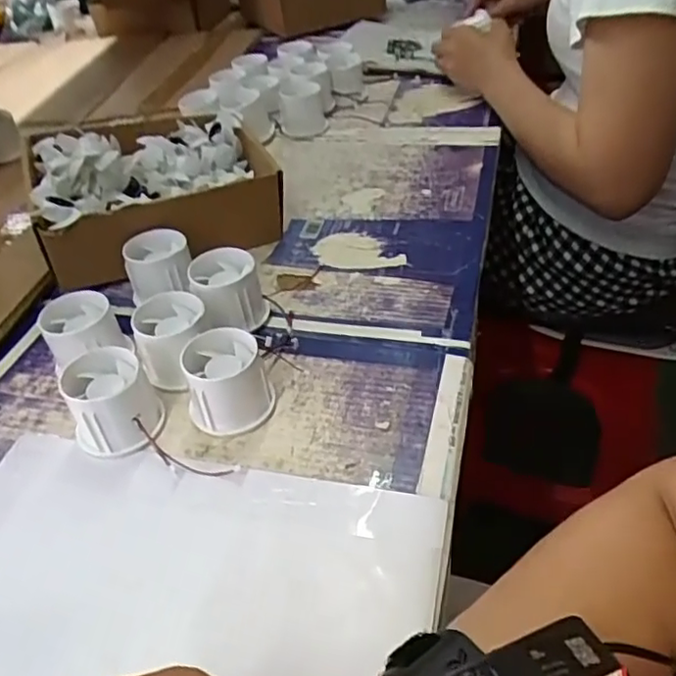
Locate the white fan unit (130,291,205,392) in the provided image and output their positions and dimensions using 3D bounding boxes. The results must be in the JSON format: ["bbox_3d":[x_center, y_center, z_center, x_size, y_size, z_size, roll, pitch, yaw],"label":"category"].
[{"bbox_3d":[-0.119,0.005,0.448,0.056,0.047,0.059,2,42,9],"label":"white fan unit"}]

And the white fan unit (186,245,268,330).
[{"bbox_3d":[-0.084,-0.035,0.481,0.051,0.046,0.054,-15,43,-10],"label":"white fan unit"}]

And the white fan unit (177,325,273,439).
[{"bbox_3d":[-0.075,0.028,0.419,0.056,0.048,0.058,-13,42,-7],"label":"white fan unit"}]

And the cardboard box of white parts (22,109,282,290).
[{"bbox_3d":[-0.174,-0.146,0.596,0.204,0.089,0.191,-19,43,-13],"label":"cardboard box of white parts"}]

